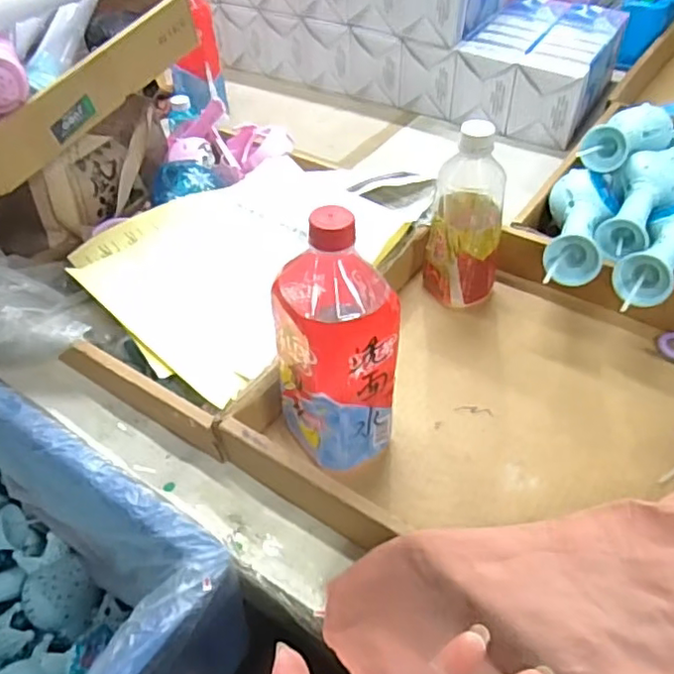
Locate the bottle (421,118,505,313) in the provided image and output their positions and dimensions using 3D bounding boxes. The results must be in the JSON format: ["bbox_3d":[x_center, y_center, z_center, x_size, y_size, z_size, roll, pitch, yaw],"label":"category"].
[{"bbox_3d":[0.128,-0.121,0.617,0.071,0.185,0.081,5,46,8],"label":"bottle"}]

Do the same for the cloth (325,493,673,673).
[{"bbox_3d":[0.136,0.168,0.401,0.285,0.059,0.138,-8,45,7],"label":"cloth"}]

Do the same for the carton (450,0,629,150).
[{"bbox_3d":[0.307,-0.410,0.940,0.181,0.108,0.237,22,51,23],"label":"carton"}]

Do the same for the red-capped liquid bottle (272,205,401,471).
[{"bbox_3d":[-0.002,0.013,0.464,0.076,0.224,0.073,-27,50,-21],"label":"red-capped liquid bottle"}]

